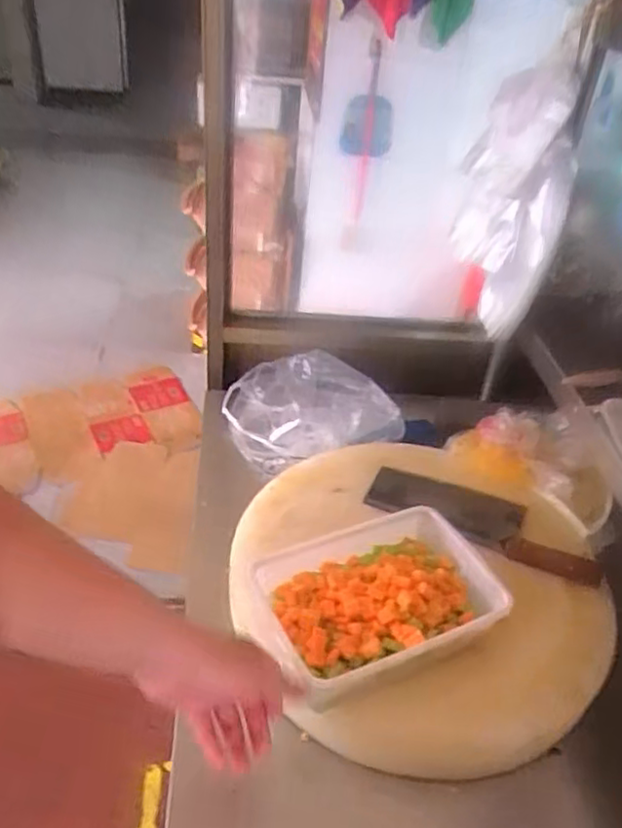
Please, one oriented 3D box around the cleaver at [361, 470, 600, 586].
[{"bbox_3d":[0.229,0.141,0.891,0.304,0.018,0.105,17,37,13],"label":"cleaver"}]

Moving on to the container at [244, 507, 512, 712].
[{"bbox_3d":[0.067,0.199,0.733,0.266,0.054,0.182,-13,41,-26],"label":"container"}]

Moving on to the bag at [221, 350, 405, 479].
[{"bbox_3d":[0.003,0.007,1.103,0.259,0.111,0.225,-7,38,-19],"label":"bag"}]

